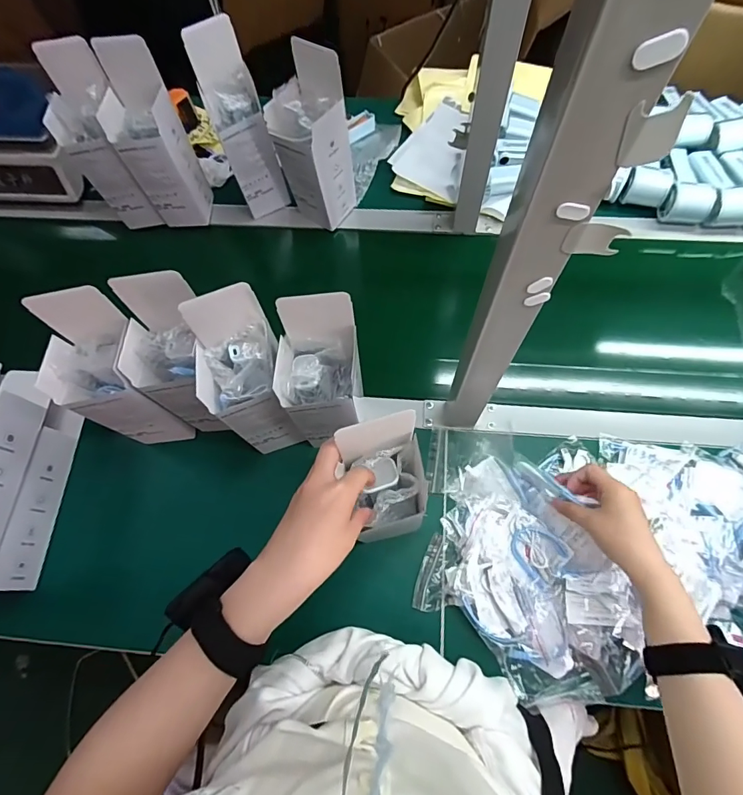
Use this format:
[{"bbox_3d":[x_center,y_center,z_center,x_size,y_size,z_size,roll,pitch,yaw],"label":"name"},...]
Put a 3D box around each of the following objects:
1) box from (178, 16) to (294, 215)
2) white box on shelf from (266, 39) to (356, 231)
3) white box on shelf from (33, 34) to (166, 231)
[{"bbox_3d":[-0.194,-0.400,0.644,0.075,0.232,0.082,-25,69,-8],"label":"box"},{"bbox_3d":[-0.088,-0.365,0.626,0.092,0.229,0.086,39,74,16],"label":"white box on shelf"},{"bbox_3d":[-0.398,-0.375,0.647,0.088,0.237,0.079,-1,68,2],"label":"white box on shelf"}]

